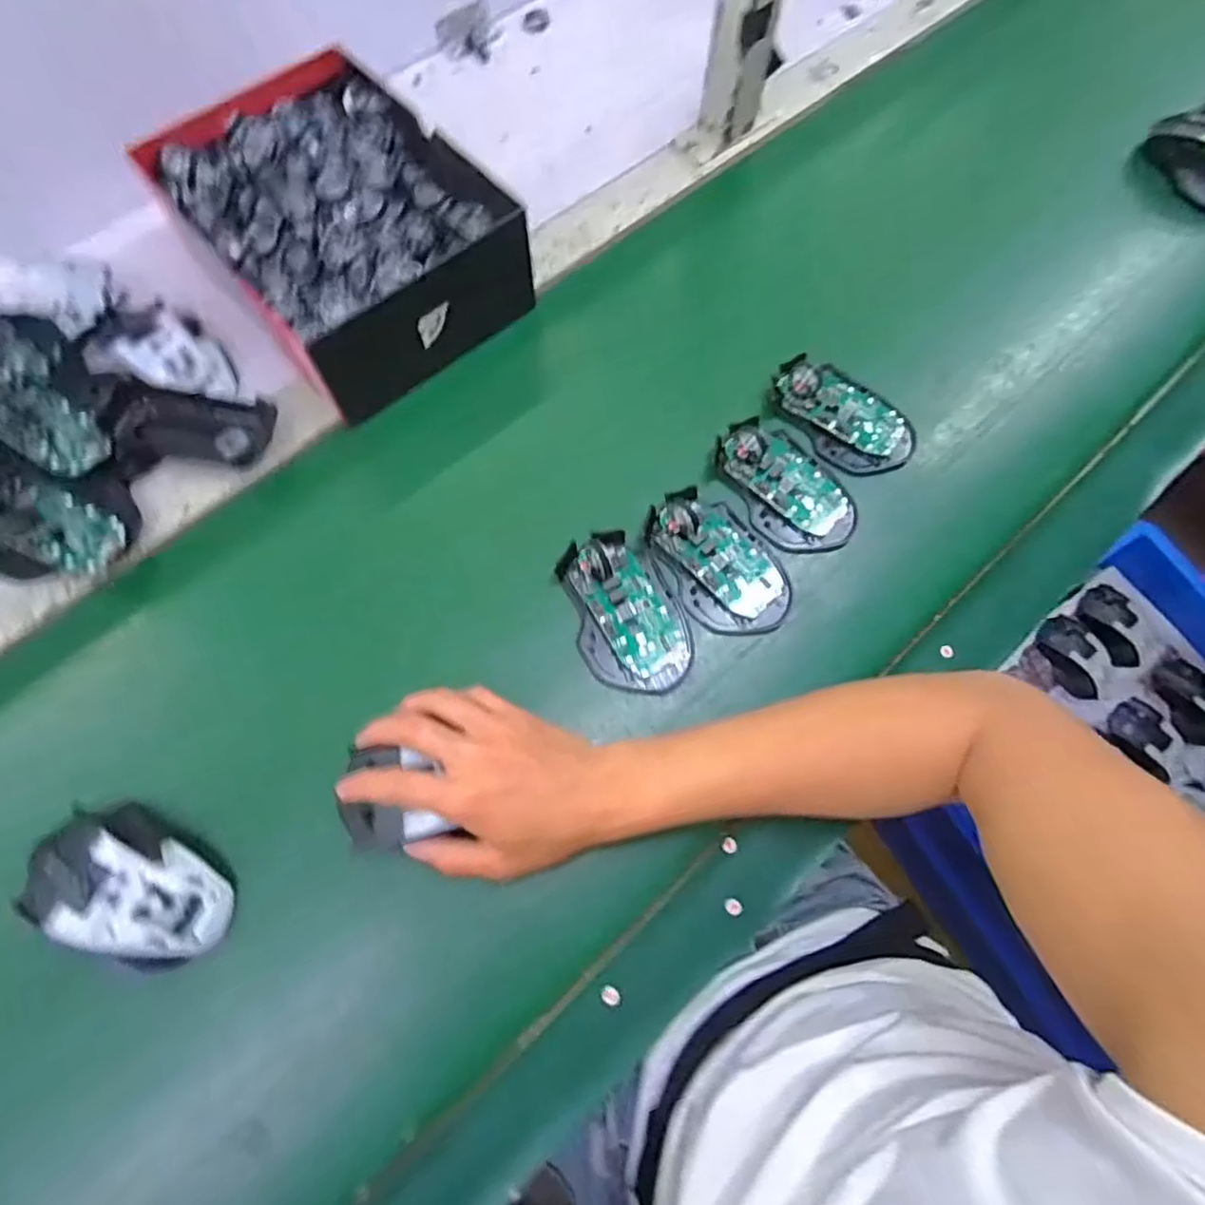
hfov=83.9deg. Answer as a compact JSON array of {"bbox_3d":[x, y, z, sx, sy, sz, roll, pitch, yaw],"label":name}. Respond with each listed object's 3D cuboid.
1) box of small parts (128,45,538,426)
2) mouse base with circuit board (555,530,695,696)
[{"bbox_3d":[-0.198,-0.286,0.518,0.188,0.081,0.250,-39,76,-13],"label":"box of small parts"},{"bbox_3d":[0.016,0.007,0.451,0.073,0.028,0.113,-26,73,-9],"label":"mouse base with circuit board"}]

